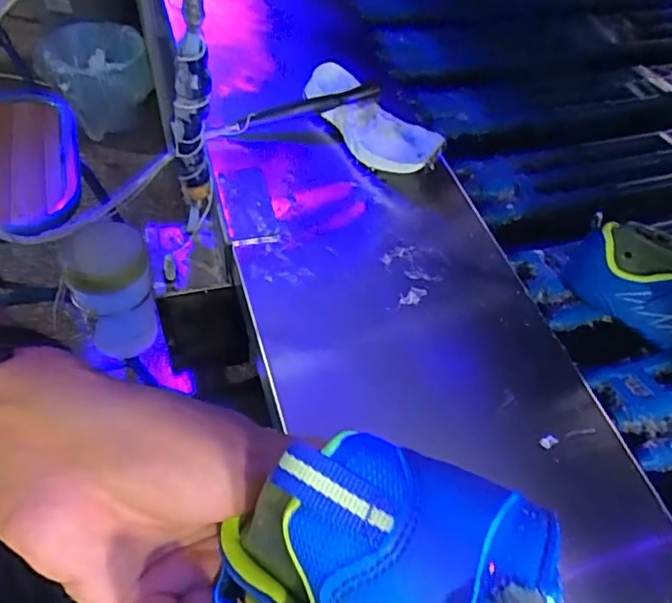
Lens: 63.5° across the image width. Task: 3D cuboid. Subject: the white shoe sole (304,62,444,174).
[{"bbox_3d":[0.036,-0.191,0.568,0.082,0.033,0.177,-24,57,-20],"label":"white shoe sole"}]

